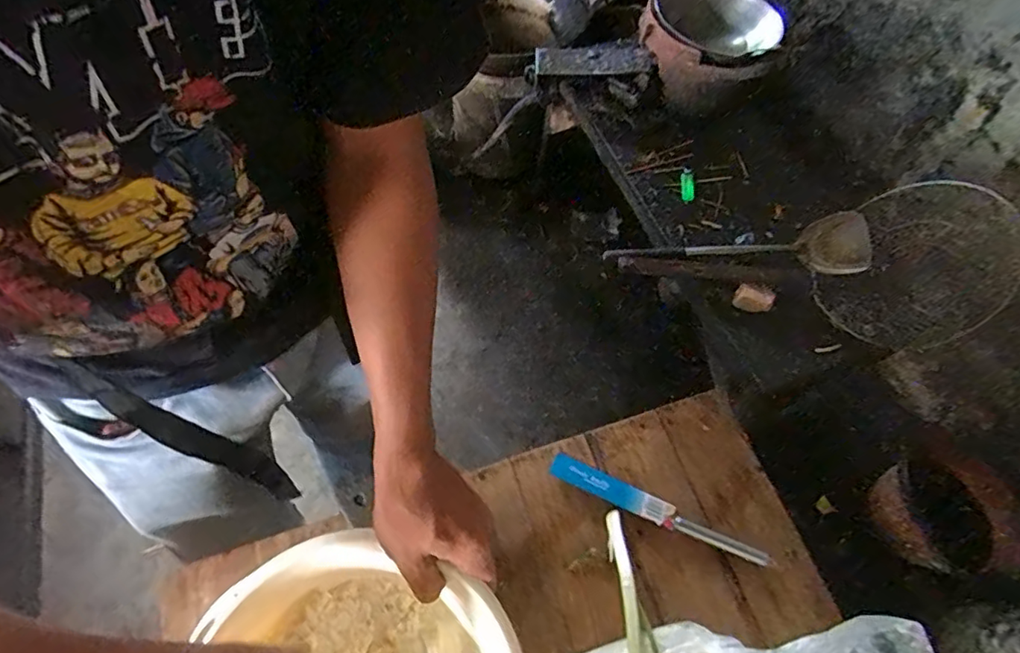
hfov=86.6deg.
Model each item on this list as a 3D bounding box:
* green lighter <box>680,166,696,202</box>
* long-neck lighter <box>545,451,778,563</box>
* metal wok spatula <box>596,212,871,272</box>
[{"bbox_3d":[0.364,-0.292,1.110,0.024,0.018,0.069,-9,100,-7],"label":"green lighter"},{"bbox_3d":[0.146,0.184,0.540,0.221,0.011,0.026,25,65,10],"label":"long-neck lighter"},{"bbox_3d":[0.413,-0.141,0.978,0.403,0.113,0.057,1,59,30],"label":"metal wok spatula"}]

